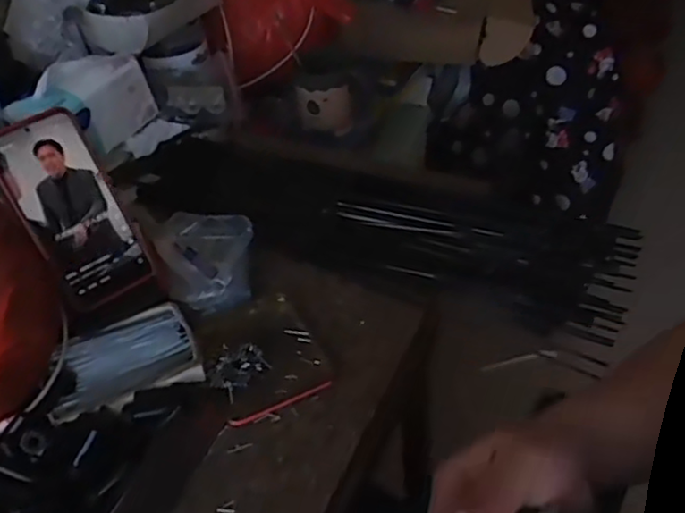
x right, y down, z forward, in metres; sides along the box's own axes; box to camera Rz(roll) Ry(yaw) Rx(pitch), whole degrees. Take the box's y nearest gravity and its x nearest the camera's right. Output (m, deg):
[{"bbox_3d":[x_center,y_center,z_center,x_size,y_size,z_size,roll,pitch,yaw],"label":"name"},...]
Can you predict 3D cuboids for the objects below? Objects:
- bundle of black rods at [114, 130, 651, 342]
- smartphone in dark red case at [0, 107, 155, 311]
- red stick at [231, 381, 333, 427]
[{"bbox_3d":[0.016,-0.047,0.727,0.565,0.044,0.190,17,49,23],"label":"bundle of black rods"},{"bbox_3d":[-0.230,-0.039,0.575,0.079,0.163,0.007,-33,18,-24],"label":"smartphone in dark red case"},{"bbox_3d":[-0.050,0.123,0.562,0.092,0.006,0.008,-22,46,-15],"label":"red stick"}]

